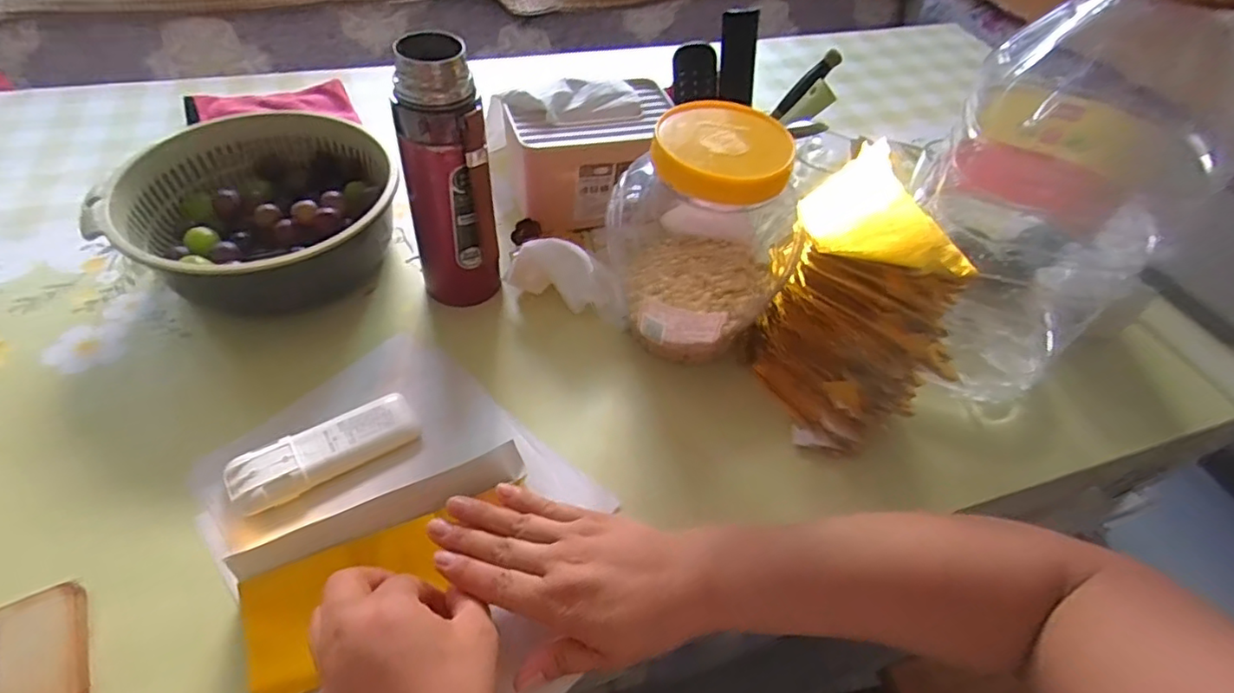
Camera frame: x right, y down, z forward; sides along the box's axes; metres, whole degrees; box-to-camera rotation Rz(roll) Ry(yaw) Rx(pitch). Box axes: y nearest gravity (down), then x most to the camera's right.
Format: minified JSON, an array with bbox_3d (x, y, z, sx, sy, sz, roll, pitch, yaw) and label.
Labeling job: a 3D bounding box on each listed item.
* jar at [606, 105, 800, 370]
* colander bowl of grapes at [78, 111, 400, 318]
[{"bbox_3d":[0.062,-0.082,0.478,0.126,0.187,0.130,3,50,-3],"label":"jar"},{"bbox_3d":[-0.319,-0.118,0.545,0.208,0.086,0.196,3,50,-3],"label":"colander bowl of grapes"}]

